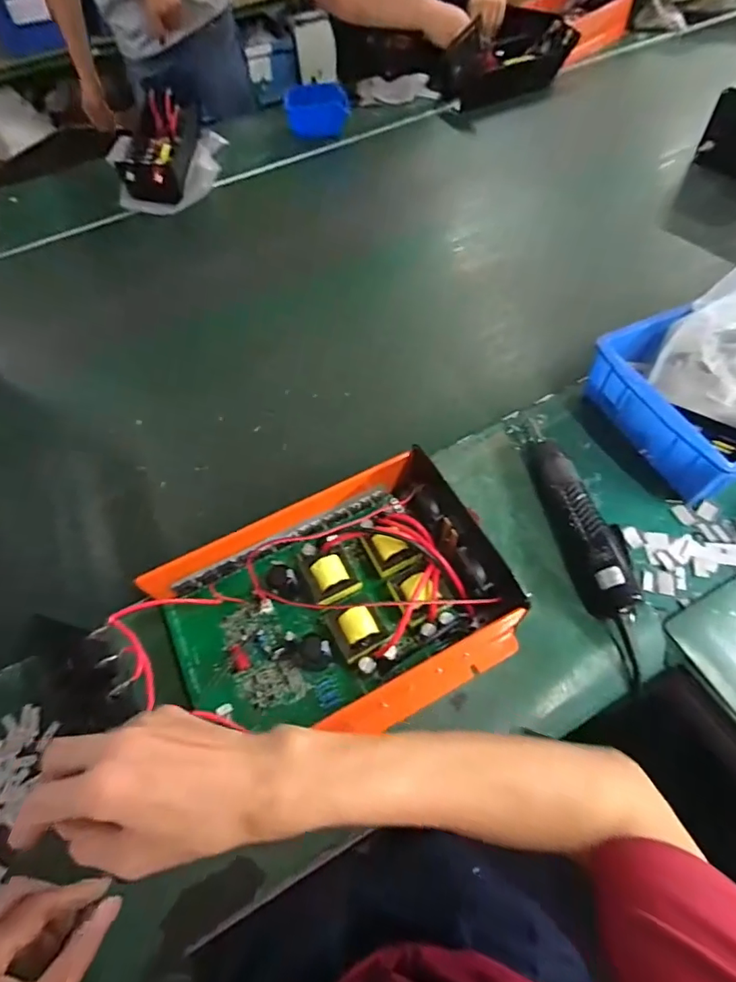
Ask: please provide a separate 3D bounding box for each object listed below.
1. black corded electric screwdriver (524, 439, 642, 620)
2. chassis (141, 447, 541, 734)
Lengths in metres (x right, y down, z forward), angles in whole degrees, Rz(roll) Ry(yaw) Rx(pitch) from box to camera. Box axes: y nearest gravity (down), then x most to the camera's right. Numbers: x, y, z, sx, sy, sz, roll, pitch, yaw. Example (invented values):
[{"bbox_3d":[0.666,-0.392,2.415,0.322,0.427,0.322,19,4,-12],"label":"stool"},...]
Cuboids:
[{"bbox_3d":[0.220,0.025,0.510,0.047,0.040,0.215,-9,57,-1],"label":"black corded electric screwdriver"},{"bbox_3d":[-0.041,0.108,0.455,0.314,0.078,0.227,-26,59,-12],"label":"chassis"}]

